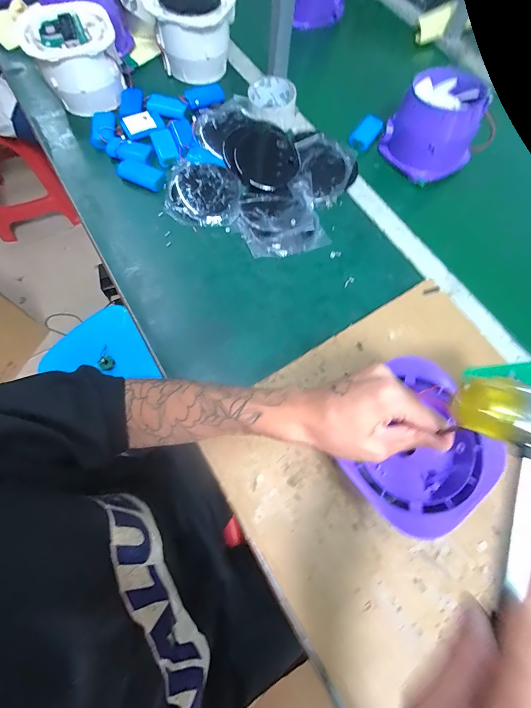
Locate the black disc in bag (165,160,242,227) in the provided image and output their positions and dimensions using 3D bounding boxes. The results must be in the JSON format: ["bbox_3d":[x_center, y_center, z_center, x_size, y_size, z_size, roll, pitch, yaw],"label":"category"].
[{"bbox_3d":[-0.094,-0.246,0.504,0.112,0.022,0.105,1,67,-1],"label":"black disc in bag"}]

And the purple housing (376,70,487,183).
[{"bbox_3d":[0.282,-0.385,0.544,0.142,0.087,0.133,22,68,8],"label":"purple housing"}]

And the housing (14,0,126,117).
[{"bbox_3d":[-0.315,-0.493,0.549,0.136,0.089,0.142,-16,68,-8],"label":"housing"}]

